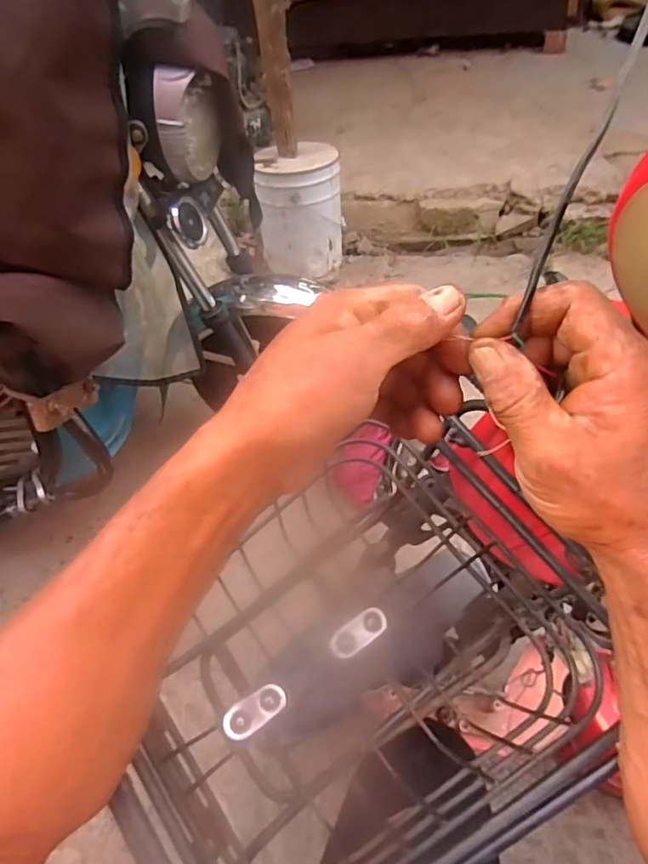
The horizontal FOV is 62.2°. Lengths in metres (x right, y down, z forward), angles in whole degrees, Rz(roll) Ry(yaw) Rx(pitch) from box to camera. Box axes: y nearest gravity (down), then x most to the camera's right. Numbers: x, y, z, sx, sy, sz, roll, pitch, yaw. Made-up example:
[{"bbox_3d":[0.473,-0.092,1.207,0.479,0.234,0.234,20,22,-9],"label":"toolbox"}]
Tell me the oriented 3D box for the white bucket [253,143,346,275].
[{"bbox_3d":[-0.075,-0.711,1.773,0.263,0.363,0.263,-2,47,2],"label":"white bucket"}]

